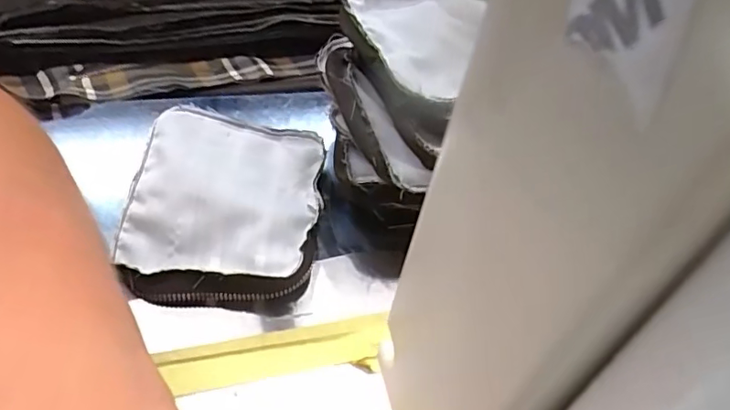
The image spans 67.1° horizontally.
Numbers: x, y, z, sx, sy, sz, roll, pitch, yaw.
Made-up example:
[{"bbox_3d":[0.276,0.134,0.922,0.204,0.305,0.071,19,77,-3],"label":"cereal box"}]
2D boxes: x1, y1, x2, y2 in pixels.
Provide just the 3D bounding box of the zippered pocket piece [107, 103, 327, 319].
[{"bbox_3d":[-0.083,-0.003,0.336,0.110,0.025,0.141,5,47,-6],"label":"zippered pocket piece"}]

